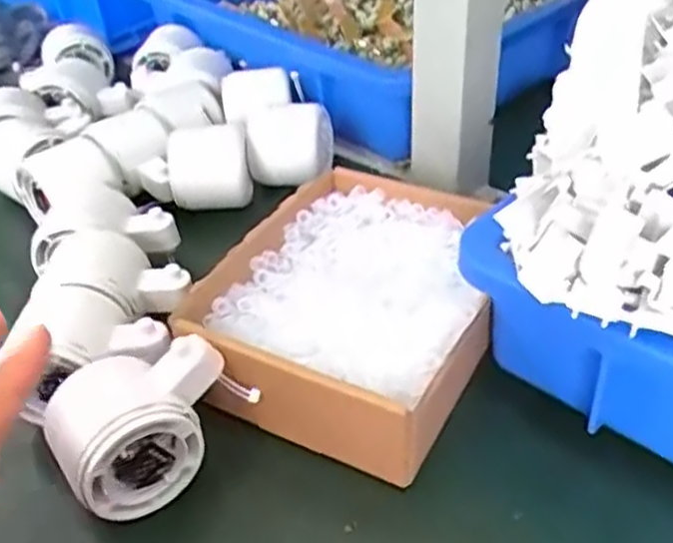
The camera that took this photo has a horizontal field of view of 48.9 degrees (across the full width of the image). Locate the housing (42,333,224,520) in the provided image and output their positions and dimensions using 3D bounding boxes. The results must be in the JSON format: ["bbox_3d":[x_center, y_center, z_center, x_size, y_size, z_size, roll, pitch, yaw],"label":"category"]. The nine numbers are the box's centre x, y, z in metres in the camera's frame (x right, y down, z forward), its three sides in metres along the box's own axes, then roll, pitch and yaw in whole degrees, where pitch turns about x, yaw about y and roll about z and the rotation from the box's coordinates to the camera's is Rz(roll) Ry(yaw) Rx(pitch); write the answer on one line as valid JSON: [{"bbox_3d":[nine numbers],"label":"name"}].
[{"bbox_3d":[-0.090,0.071,0.343,0.079,0.063,0.051,-28,44,-26],"label":"housing"}]

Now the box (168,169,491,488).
[{"bbox_3d":[0.014,0.021,0.406,0.137,0.056,0.184,18,44,26],"label":"box"}]

